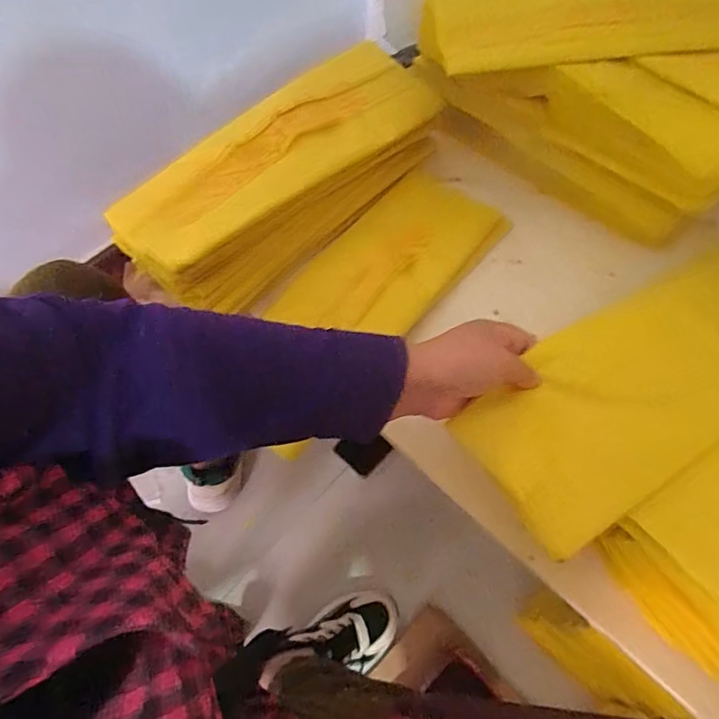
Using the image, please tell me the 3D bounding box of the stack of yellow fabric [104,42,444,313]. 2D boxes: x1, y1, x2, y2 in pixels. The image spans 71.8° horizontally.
[{"bbox_3d":[-0.068,-0.207,0.550,0.400,0.099,0.145,-40,70,-18],"label":"stack of yellow fabric"}]

